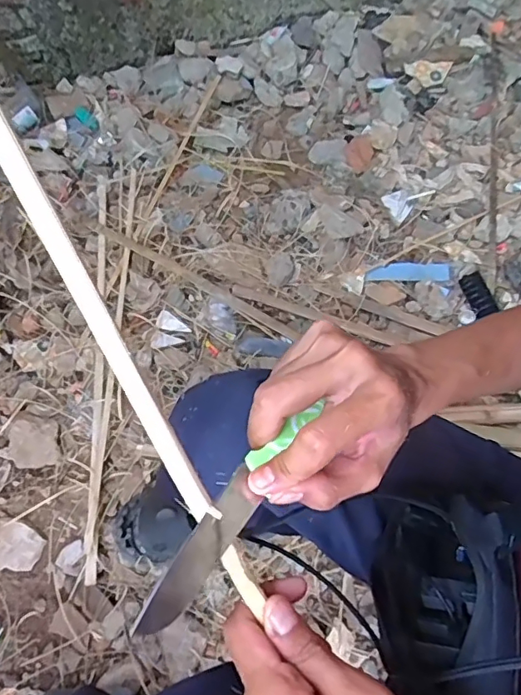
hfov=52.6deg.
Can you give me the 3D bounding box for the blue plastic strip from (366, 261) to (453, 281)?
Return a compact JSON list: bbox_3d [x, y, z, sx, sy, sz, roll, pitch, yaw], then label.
[{"bbox_3d":[0.321,-0.165,1.153,0.179,0.018,0.049,2,66,0],"label":"blue plastic strip"}]

